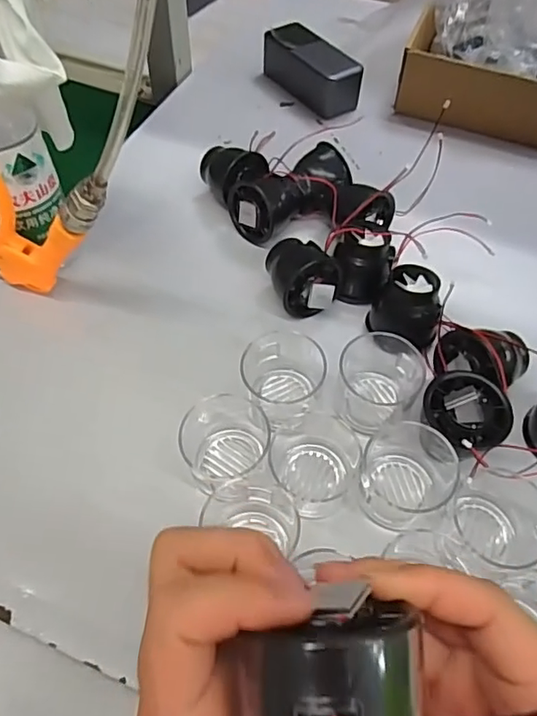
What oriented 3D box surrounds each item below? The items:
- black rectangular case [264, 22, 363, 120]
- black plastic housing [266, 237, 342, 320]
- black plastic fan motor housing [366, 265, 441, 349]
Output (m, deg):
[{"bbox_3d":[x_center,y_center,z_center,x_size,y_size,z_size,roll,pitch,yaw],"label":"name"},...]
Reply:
[{"bbox_3d":[0.053,-0.349,0.656,0.060,0.047,0.133,-32,62,-20],"label":"black rectangular case"},{"bbox_3d":[0.030,-0.072,0.464,0.053,0.047,0.060,-13,57,-10],"label":"black plastic housing"},{"bbox_3d":[0.112,-0.043,0.444,0.056,0.043,0.053,15,57,9],"label":"black plastic fan motor housing"}]

